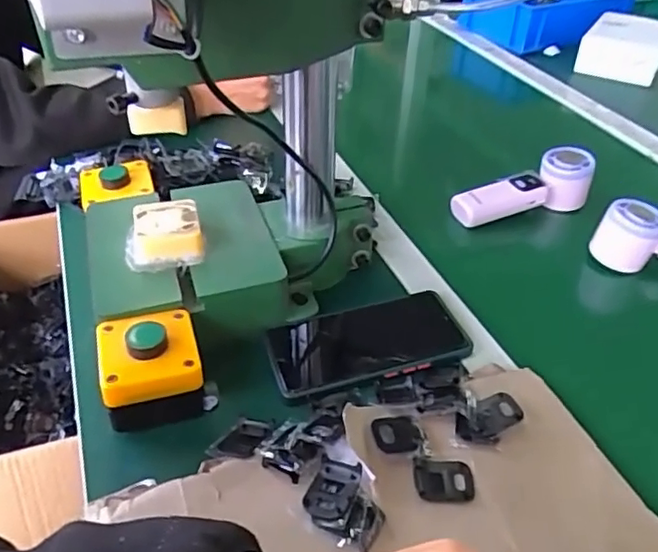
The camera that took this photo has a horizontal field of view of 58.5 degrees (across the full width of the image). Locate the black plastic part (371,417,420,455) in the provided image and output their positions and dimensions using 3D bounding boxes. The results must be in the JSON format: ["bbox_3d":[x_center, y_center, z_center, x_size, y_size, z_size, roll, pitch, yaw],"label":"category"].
[{"bbox_3d":[0.047,0.112,0.413,0.033,0.008,0.031,-2,40,-5],"label":"black plastic part"}]

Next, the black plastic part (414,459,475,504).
[{"bbox_3d":[0.078,0.138,0.395,0.041,0.007,0.030,0,40,-3],"label":"black plastic part"}]

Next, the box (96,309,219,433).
[{"bbox_3d":[-0.129,0.066,0.438,0.079,0.059,0.071,-12,42,-16],"label":"box"}]

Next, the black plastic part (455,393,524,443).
[{"bbox_3d":[0.114,0.103,0.425,0.050,0.012,0.028,-15,43,-20],"label":"black plastic part"}]

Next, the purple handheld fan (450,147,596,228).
[{"bbox_3d":[0.220,-0.101,0.663,0.157,0.060,0.043,-12,42,-16],"label":"purple handheld fan"}]

